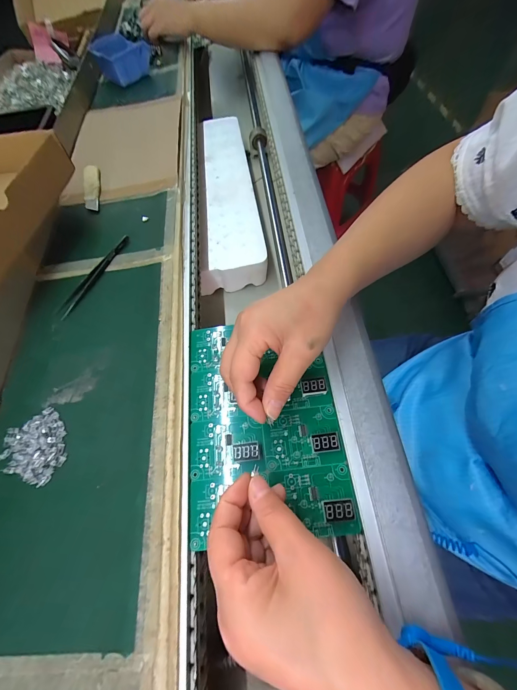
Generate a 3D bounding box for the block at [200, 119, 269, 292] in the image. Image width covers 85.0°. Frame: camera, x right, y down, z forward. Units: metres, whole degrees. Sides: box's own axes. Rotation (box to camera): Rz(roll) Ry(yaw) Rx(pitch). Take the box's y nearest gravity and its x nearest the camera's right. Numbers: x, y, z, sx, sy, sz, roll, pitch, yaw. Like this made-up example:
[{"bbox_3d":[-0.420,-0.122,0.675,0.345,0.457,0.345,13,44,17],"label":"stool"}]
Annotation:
[{"bbox_3d":[-0.056,-0.290,0.531,0.103,0.053,0.423,-7,63,2],"label":"block"}]

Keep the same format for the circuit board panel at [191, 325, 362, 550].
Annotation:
[{"bbox_3d":[0.003,0.064,0.267,0.137,0.017,0.198,-6,63,0],"label":"circuit board panel"}]

